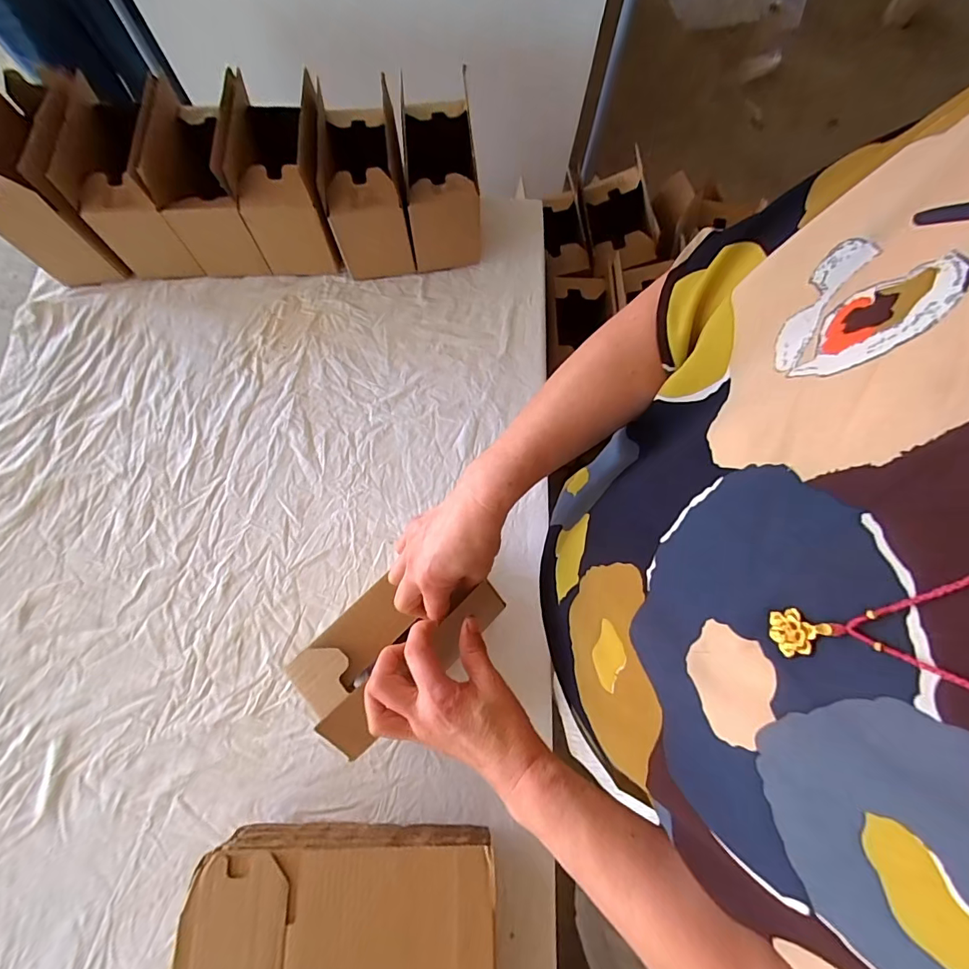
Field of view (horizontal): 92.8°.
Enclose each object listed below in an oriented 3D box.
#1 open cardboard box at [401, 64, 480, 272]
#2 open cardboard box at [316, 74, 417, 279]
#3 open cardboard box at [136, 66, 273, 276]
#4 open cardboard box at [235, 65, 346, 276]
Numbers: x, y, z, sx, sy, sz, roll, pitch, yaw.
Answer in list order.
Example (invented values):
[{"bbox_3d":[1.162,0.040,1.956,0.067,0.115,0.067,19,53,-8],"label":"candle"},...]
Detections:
[{"bbox_3d":[-0.069,-0.475,0.747,0.105,0.140,0.200,-6,72,-4],"label":"open cardboard box"},{"bbox_3d":[-0.182,-0.459,0.723,0.112,0.170,0.197,-8,73,-4],"label":"open cardboard box"},{"bbox_3d":[-0.410,-0.471,0.722,0.122,0.184,0.203,-3,72,-3],"label":"open cardboard box"},{"bbox_3d":[-0.287,-0.460,0.708,0.123,0.190,0.194,0,72,-2],"label":"open cardboard box"}]

